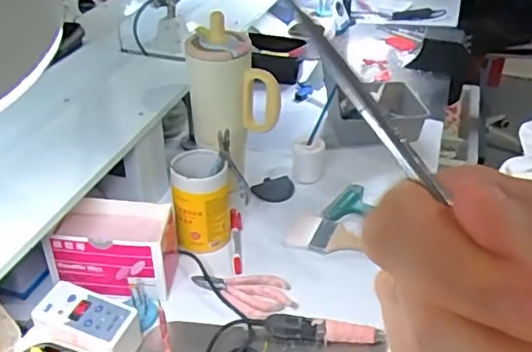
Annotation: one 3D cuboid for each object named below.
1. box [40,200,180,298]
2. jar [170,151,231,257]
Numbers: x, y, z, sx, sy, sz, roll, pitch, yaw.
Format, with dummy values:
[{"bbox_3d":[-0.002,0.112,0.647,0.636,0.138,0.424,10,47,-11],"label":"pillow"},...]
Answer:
[{"bbox_3d":[-0.205,0.099,0.759,0.152,0.101,0.089,3,35,4],"label":"box"},{"bbox_3d":[-0.095,0.039,0.824,0.080,0.134,0.079,0,35,0],"label":"jar"}]

